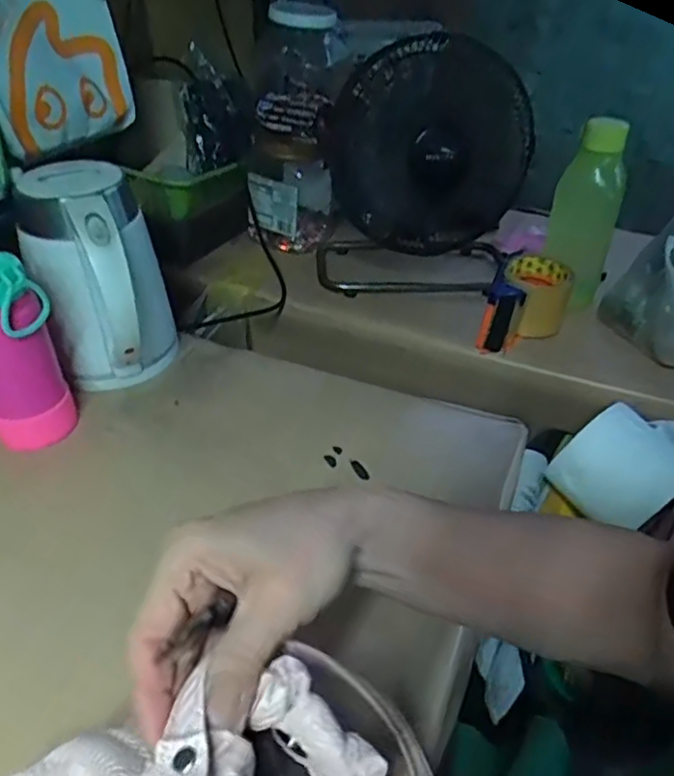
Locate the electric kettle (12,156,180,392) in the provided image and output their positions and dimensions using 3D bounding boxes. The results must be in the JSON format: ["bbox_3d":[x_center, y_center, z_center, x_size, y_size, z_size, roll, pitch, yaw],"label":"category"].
[{"bbox_3d":[-0.244,-0.104,0.662,0.129,0.211,0.146,-11,39,-17],"label":"electric kettle"}]

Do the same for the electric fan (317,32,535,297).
[{"bbox_3d":[0.123,-0.326,0.914,0.273,0.309,0.247,7,38,7],"label":"electric fan"}]

